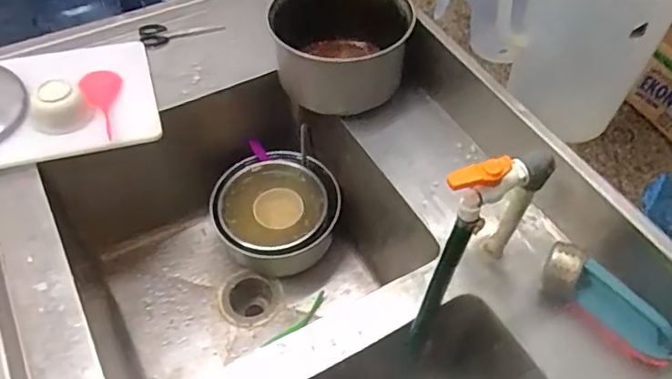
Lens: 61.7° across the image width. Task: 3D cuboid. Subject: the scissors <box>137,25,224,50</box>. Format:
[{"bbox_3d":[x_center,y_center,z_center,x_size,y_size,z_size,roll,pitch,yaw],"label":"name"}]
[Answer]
[{"bbox_3d":[-0.289,-0.296,1.059,0.154,0.017,0.047,-11,53,-9],"label":"scissors"}]

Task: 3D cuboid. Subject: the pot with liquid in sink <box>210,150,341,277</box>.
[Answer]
[{"bbox_3d":[-0.109,0.058,1.089,0.220,0.139,0.216,0,53,0],"label":"pot with liquid in sink"}]

